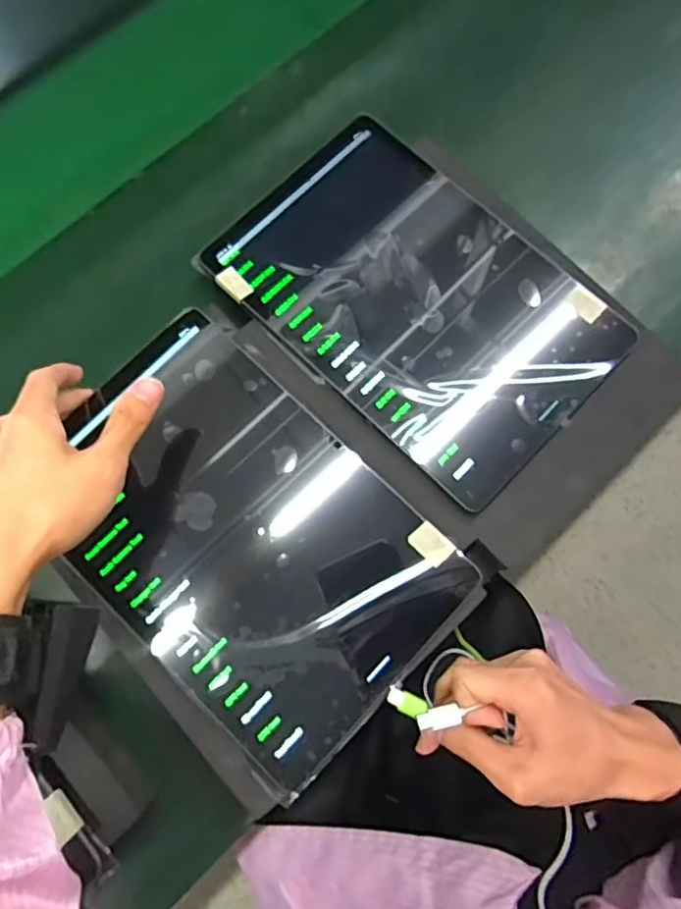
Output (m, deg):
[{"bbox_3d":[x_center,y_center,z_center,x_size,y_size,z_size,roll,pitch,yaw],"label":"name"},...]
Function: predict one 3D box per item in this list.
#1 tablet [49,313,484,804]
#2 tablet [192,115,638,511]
[{"bbox_3d":[-0.060,0.048,0.364,0.168,0.006,0.253,-44,82,-9],"label":"tablet"},{"bbox_3d":[0.049,-0.105,0.401,0.252,0.012,0.161,44,82,10],"label":"tablet"}]

